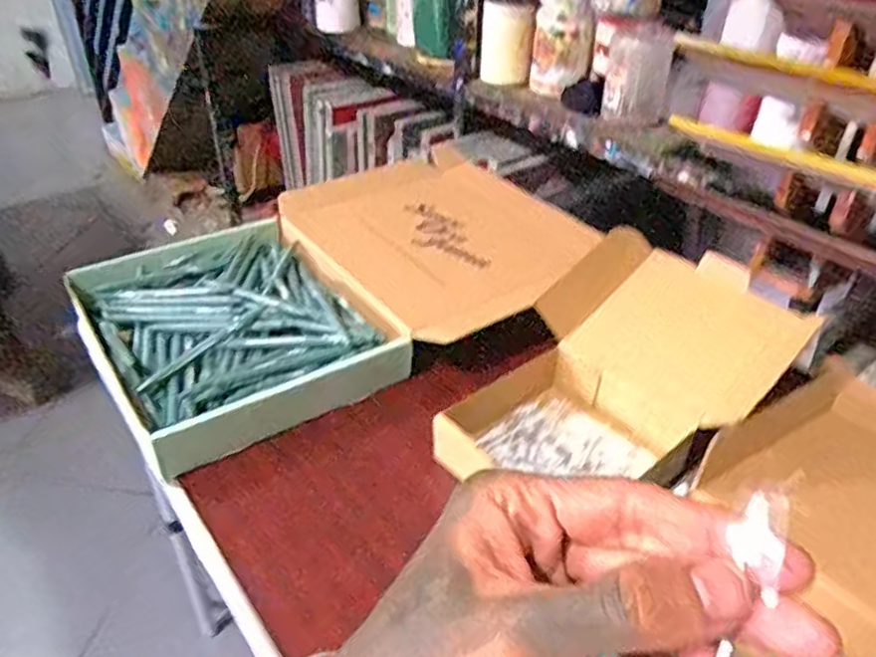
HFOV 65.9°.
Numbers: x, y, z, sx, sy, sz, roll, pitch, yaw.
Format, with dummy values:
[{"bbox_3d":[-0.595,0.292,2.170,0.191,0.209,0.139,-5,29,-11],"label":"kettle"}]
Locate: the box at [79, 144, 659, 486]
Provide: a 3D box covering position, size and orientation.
[{"bbox_3d":[-0.095,-0.059,0.751,0.537,0.104,0.385,-16,40,-23],"label":"box"}]

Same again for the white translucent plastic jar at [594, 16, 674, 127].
[{"bbox_3d":[0.306,-0.405,1.072,0.104,0.147,0.115,2,36,1],"label":"white translucent plastic jar"}]

